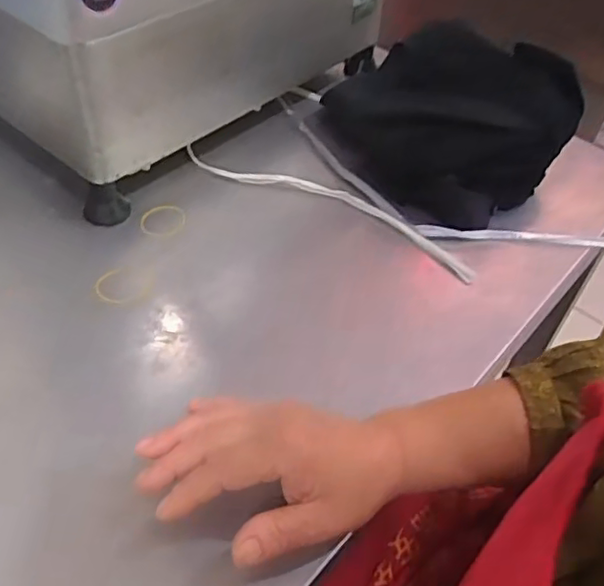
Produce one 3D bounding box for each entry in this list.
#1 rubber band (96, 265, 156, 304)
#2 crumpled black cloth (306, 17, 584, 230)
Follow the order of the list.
[{"bbox_3d":[-0.142,-0.008,0.512,0.047,0.007,0.037,-25,55,-27],"label":"rubber band"},{"bbox_3d":[0.133,-0.176,0.629,0.188,0.125,0.228,-29,57,-29],"label":"crumpled black cloth"}]

